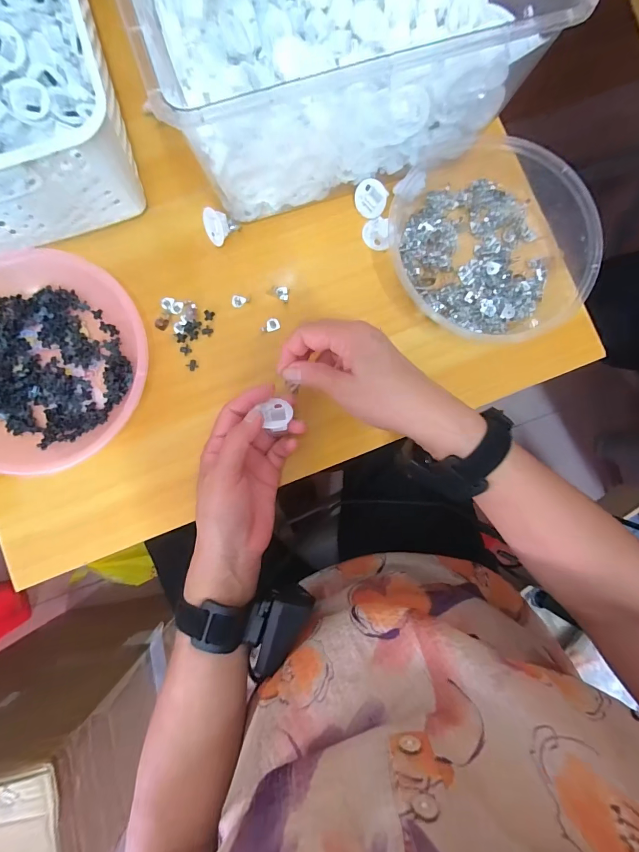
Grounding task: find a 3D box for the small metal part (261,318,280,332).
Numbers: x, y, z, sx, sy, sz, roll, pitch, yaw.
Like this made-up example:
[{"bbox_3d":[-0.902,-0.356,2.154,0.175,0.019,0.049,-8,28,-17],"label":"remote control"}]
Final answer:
[{"bbox_3d":[-0.047,-0.097,0.374,0.019,0.005,0.011,-22,87,-3],"label":"small metal part"}]

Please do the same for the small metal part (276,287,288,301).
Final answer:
[{"bbox_3d":[-0.036,-0.128,0.376,0.011,0.004,0.013,-13,86,-2],"label":"small metal part"}]

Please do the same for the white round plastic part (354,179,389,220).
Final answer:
[{"bbox_3d":[0.049,-0.221,0.377,0.031,0.005,0.032,20,125,1],"label":"white round plastic part"}]

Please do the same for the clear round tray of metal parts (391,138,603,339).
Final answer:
[{"bbox_3d":[0.154,-0.172,0.362,0.176,0.052,0.186,0,86,-1],"label":"clear round tray of metal parts"}]

